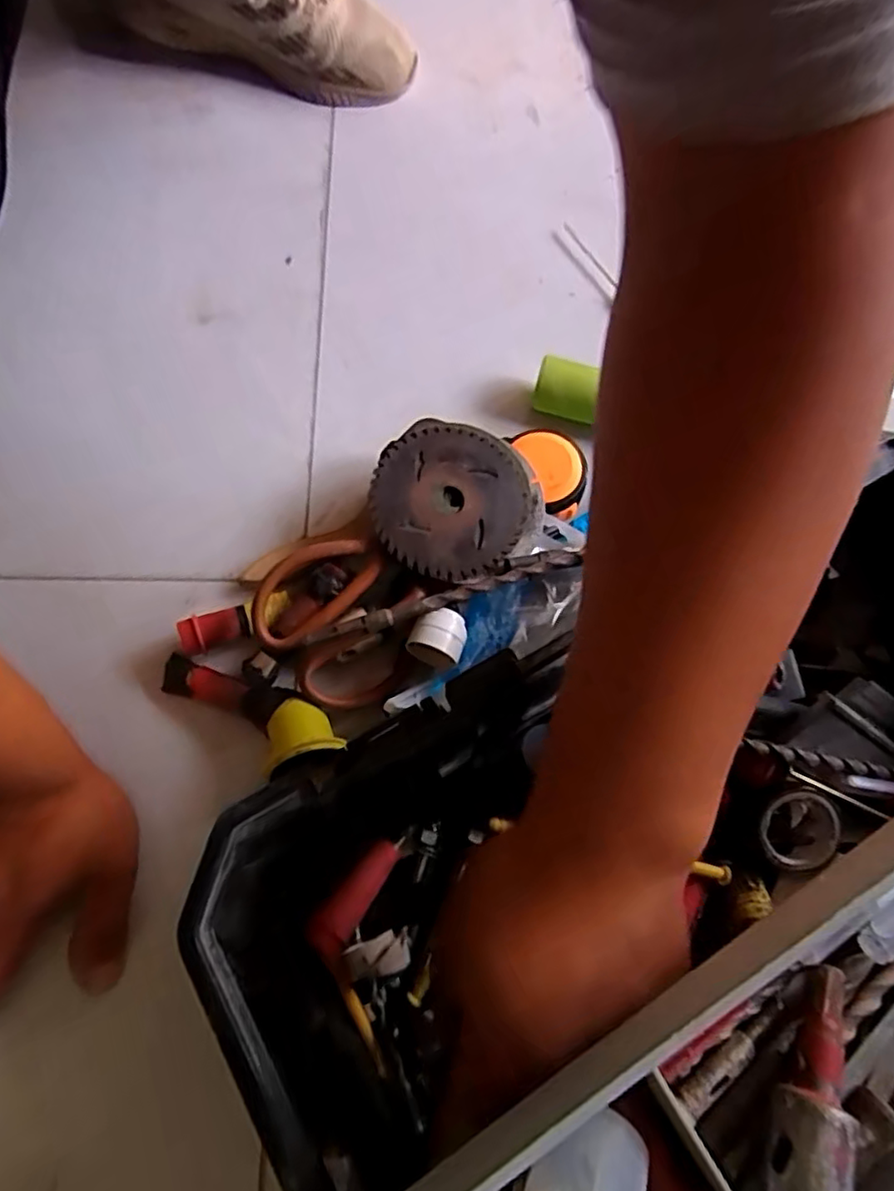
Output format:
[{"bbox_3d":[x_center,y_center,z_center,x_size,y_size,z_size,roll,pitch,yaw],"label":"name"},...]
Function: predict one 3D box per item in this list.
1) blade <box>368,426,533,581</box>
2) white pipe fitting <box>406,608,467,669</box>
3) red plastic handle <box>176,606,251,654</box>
[{"bbox_3d":[0.002,-0.062,0.422,0.100,0.006,0.100,1,79,-8],"label":"blade"},{"bbox_3d":[-0.003,0.028,0.402,0.032,0.038,0.036,32,77,10],"label":"white pipe fitting"},{"bbox_3d":[-0.151,0.023,0.423,0.042,0.024,0.021,-15,75,-3],"label":"red plastic handle"}]

